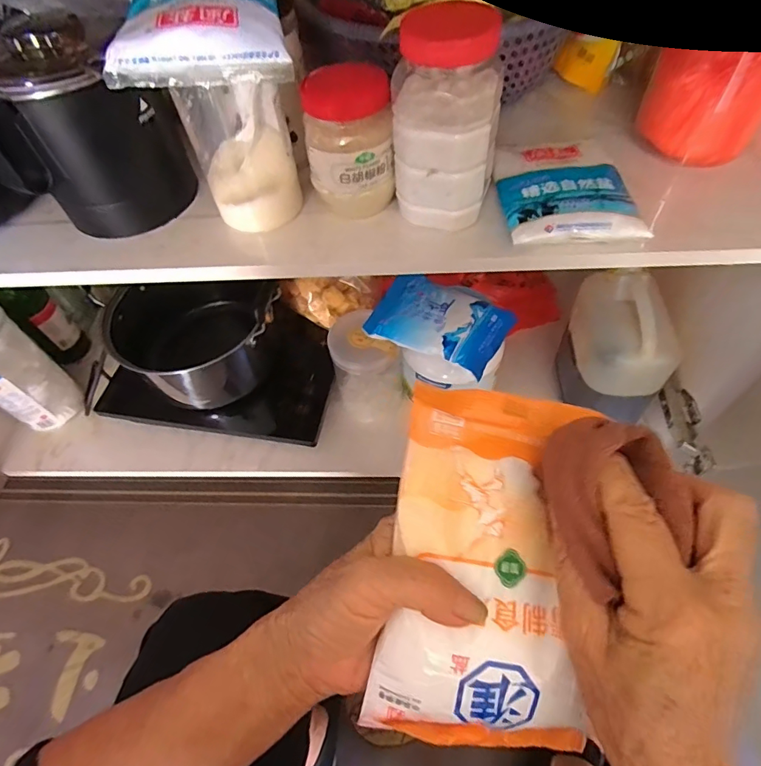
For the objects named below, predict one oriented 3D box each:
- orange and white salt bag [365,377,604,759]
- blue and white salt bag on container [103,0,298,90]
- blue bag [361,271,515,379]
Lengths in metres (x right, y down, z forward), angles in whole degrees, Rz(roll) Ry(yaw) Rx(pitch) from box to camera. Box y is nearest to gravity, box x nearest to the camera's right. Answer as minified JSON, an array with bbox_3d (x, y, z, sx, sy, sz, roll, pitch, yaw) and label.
[{"bbox_3d":[0.050,0.090,0.237,0.097,0.033,0.169,2,82,6],"label":"orange and white salt bag"},{"bbox_3d":[-0.123,-0.245,0.331,0.114,0.030,0.108,-9,56,-1],"label":"blue and white salt bag on container"},{"bbox_3d":[0.073,-0.082,0.606,0.170,0.022,0.109,27,63,21],"label":"blue bag"}]

